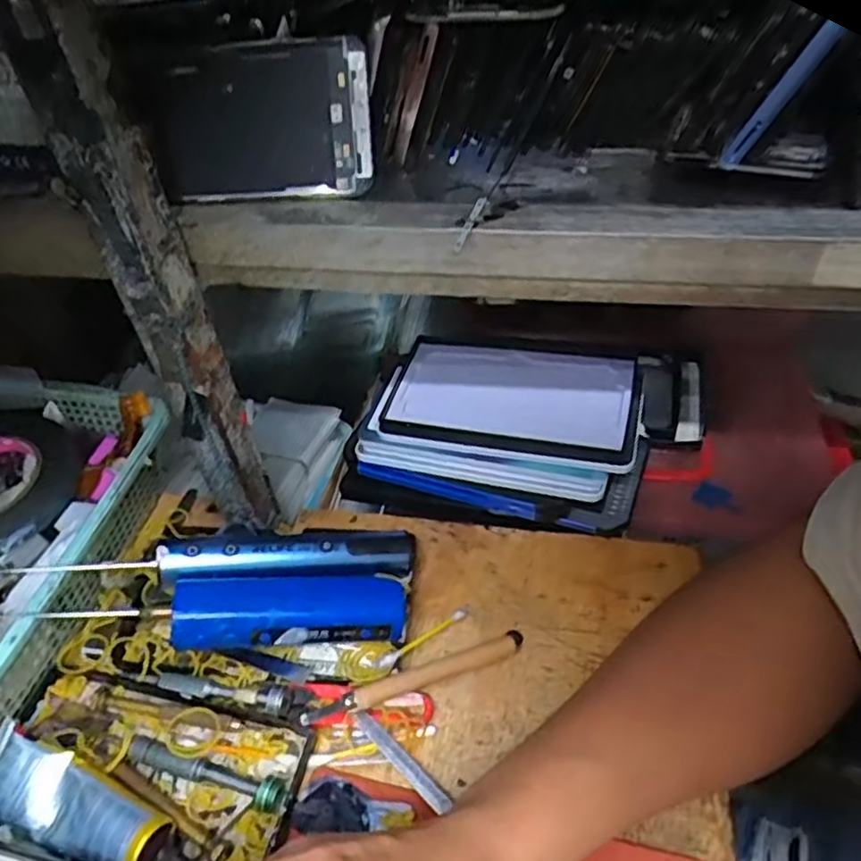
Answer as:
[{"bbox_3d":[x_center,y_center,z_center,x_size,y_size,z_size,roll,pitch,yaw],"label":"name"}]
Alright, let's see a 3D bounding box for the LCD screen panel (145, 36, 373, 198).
[{"bbox_3d":[-0.082,-0.150,0.335,0.104,0.066,0.009,0,21,4],"label":"LCD screen panel"}]

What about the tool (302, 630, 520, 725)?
[{"bbox_3d":[-0.007,0.144,0.398,0.132,0.014,0.013,-20,47,-14],"label":"tool"}]

